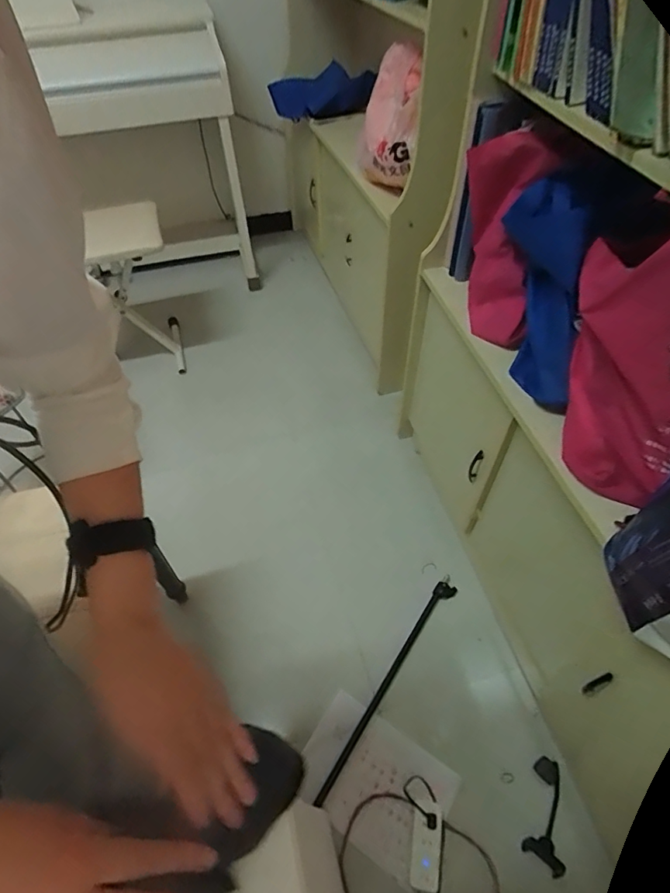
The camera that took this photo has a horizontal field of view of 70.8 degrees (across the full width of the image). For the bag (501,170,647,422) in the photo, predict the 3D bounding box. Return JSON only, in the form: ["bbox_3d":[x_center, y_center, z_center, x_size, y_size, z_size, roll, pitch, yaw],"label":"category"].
[{"bbox_3d":[0.345,-0.266,0.748,0.076,0.309,0.321,-2,53,0],"label":"bag"}]

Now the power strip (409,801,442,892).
[{"bbox_3d":[0.167,0.732,0.865,0.051,0.019,0.127,9,54,8],"label":"power strip"}]

